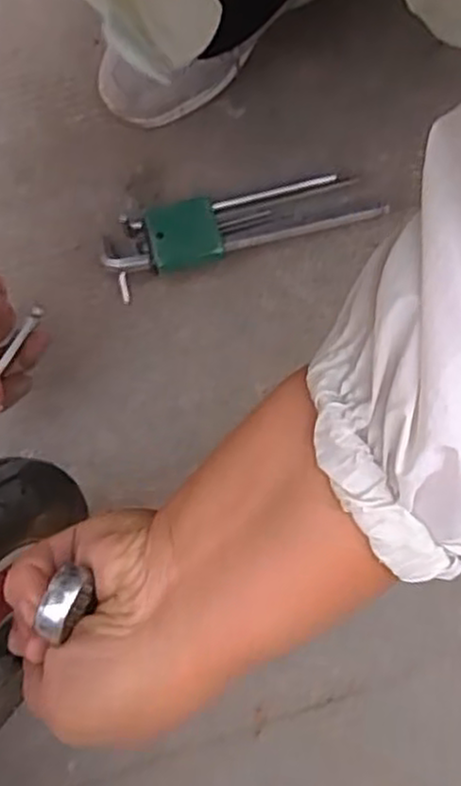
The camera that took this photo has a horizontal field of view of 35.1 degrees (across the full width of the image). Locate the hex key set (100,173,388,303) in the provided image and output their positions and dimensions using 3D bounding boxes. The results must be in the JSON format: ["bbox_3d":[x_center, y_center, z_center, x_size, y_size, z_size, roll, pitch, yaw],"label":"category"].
[{"bbox_3d":[0.006,-0.122,0.528,0.196,0.031,0.049,-19,75,-2],"label":"hex key set"}]

